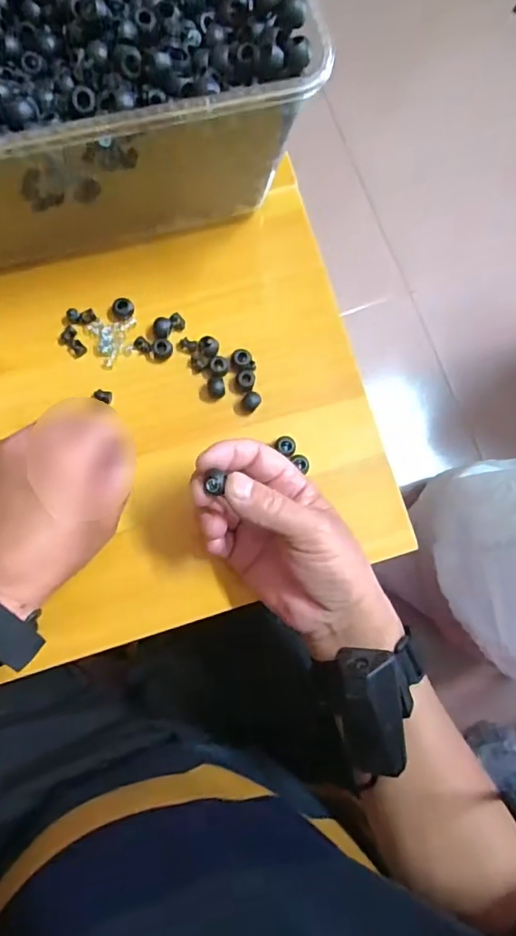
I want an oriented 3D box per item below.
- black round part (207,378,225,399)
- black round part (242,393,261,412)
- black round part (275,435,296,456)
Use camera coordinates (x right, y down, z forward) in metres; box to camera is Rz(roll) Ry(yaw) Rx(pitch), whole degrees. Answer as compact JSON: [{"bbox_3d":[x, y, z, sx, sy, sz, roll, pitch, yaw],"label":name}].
[{"bbox_3d":[-0.031,-0.058,0.392,0.013,0.011,0.015,-1,82,-4],"label":"black round part"},{"bbox_3d":[-0.005,-0.049,0.394,0.012,0.011,0.014,26,81,0],"label":"black round part"},{"bbox_3d":[0.020,-0.016,0.393,0.014,0.016,0.013,1,82,-4],"label":"black round part"}]

